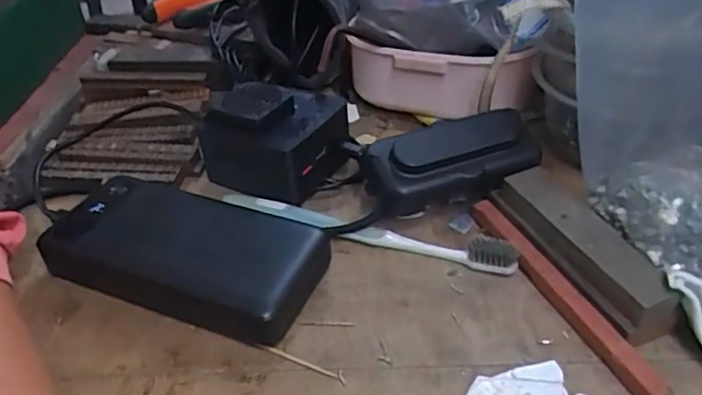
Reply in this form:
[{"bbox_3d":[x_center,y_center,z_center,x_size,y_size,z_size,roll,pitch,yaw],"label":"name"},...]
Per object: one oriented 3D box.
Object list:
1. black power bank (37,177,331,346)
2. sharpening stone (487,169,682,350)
[{"bbox_3d":[-0.094,0.028,0.336,0.153,0.032,0.074,14,42,20],"label":"black power bank"},{"bbox_3d":[0.124,0.026,0.319,0.036,0.028,0.112,-20,44,-14],"label":"sharpening stone"}]

